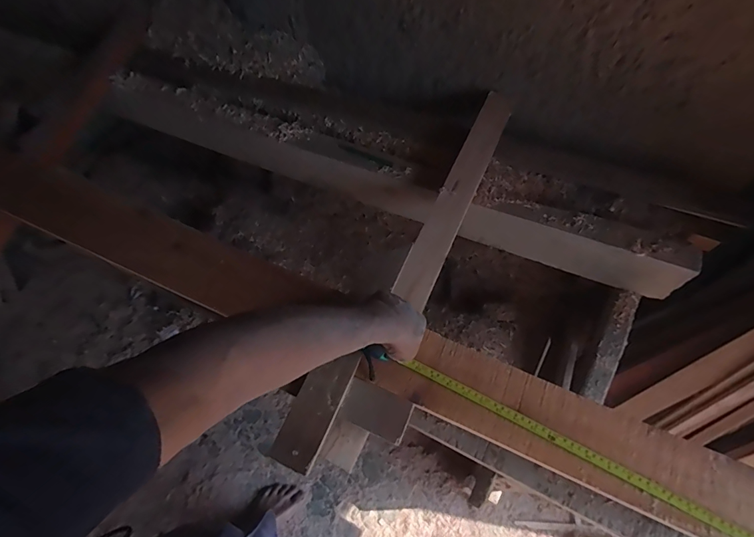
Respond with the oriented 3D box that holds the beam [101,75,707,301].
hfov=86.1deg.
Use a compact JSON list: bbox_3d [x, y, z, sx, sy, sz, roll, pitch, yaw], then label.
[{"bbox_3d":[-0.031,-0.208,0.927,1.362,0.136,0.063,20,63,10],"label":"beam"}]

